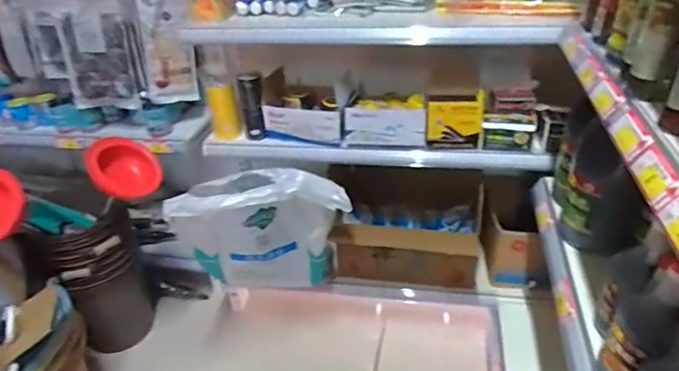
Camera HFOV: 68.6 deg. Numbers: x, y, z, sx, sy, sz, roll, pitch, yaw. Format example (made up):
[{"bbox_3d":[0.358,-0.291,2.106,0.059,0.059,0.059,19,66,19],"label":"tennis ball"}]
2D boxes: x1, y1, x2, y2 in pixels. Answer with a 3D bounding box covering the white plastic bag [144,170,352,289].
[{"bbox_3d":[-0.172,0.134,1.180,0.359,0.344,0.142,-9,33,-10],"label":"white plastic bag"}]

